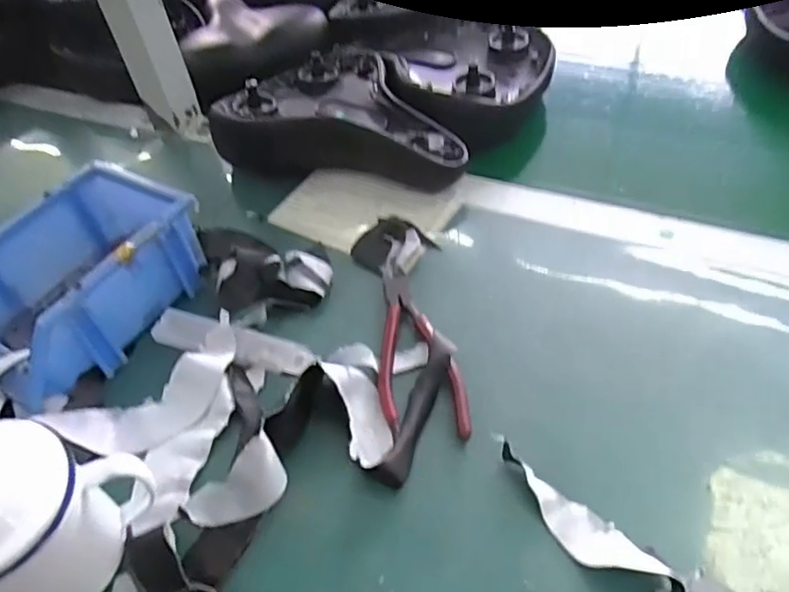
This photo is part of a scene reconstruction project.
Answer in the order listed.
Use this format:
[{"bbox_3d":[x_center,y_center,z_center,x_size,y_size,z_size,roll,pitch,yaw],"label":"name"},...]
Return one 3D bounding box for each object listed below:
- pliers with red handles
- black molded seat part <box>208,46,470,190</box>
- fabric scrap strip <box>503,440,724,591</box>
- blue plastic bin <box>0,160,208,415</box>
[{"bbox_3d":[0.014,0.021,0.439,0.055,0.010,0.178,-6,48,1],"label":"pliers with red handles"},{"bbox_3d":[-0.036,-0.191,0.612,0.243,0.052,0.184,10,50,15],"label":"black molded seat part"},{"bbox_3d":[0.111,0.128,0.334,0.037,0.020,0.131,-34,54,-23],"label":"fabric scrap strip"},{"bbox_3d":[-0.240,-0.014,0.459,0.120,0.067,0.178,23,54,24],"label":"blue plastic bin"}]

